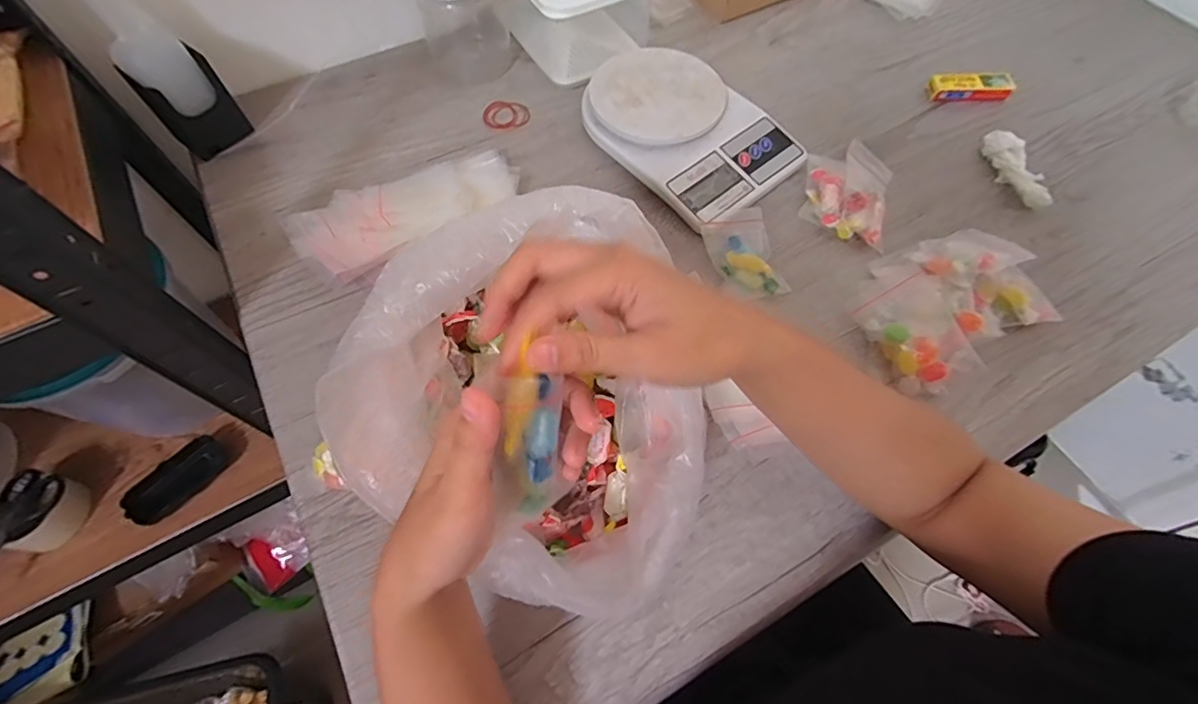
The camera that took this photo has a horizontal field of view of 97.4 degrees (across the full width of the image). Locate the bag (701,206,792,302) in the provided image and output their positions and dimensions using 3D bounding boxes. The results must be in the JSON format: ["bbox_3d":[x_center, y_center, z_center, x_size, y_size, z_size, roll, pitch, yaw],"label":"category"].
[{"bbox_3d":[0.125,-0.085,0.457,0.056,0.016,0.088,-9,63,-5],"label":"bag"}]

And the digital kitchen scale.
[{"bbox_3d":[0.083,-0.222,0.518,0.147,0.028,0.208,-38,69,-18],"label":"digital kitchen scale"}]

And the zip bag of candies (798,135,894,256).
[{"bbox_3d":[0.229,-0.147,0.480,0.073,0.030,0.089,16,64,7],"label":"zip bag of candies"}]

